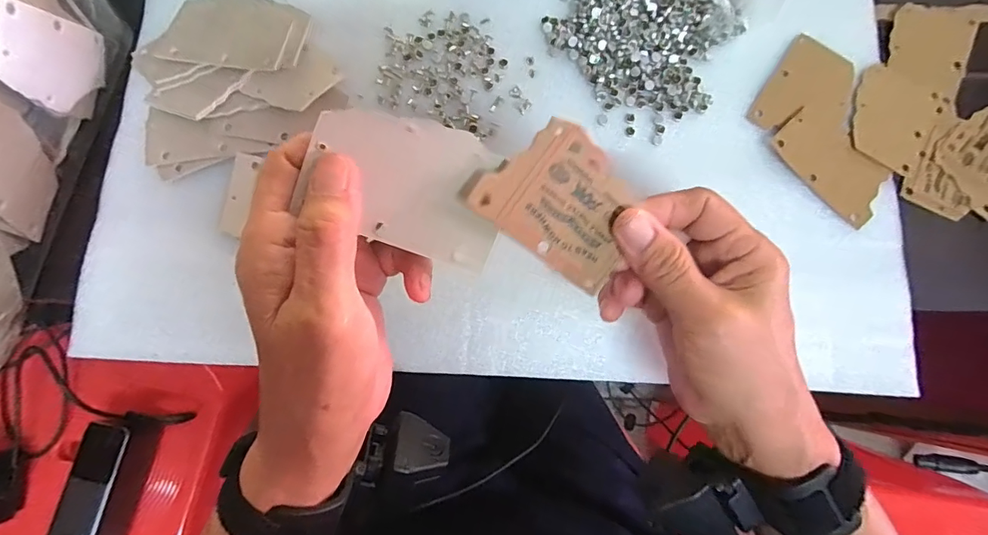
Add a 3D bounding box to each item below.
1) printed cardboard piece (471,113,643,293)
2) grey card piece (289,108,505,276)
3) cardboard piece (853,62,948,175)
[{"bbox_3d":[0.034,-0.028,0.208,0.076,0.004,0.052,35,93,-23],"label":"printed cardboard piece"},{"bbox_3d":[-0.033,-0.034,0.197,0.084,0.004,0.054,18,105,-24],"label":"grey card piece"},{"bbox_3d":[0.271,-0.105,0.316,0.055,0.004,0.079,34,81,6],"label":"cardboard piece"}]

